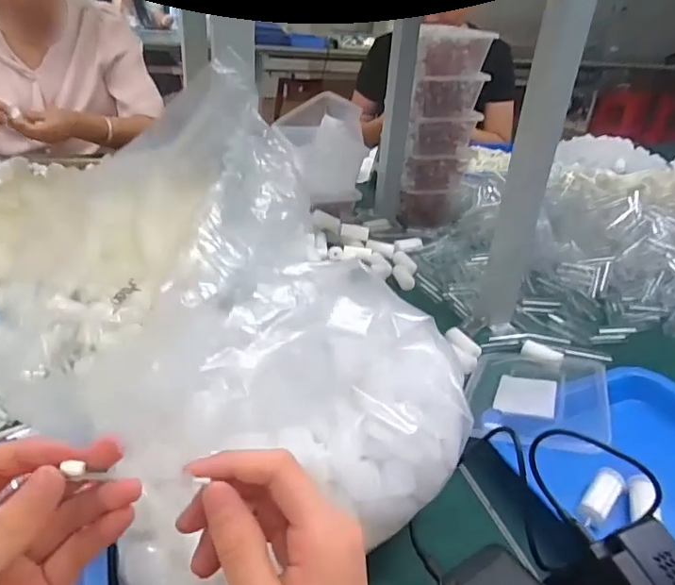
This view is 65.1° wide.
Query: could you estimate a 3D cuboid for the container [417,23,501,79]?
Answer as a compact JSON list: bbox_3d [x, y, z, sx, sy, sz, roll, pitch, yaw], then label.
[{"bbox_3d":[0.183,-0.377,0.832,0.123,0.066,0.105,8,29,5],"label":"container"}]

